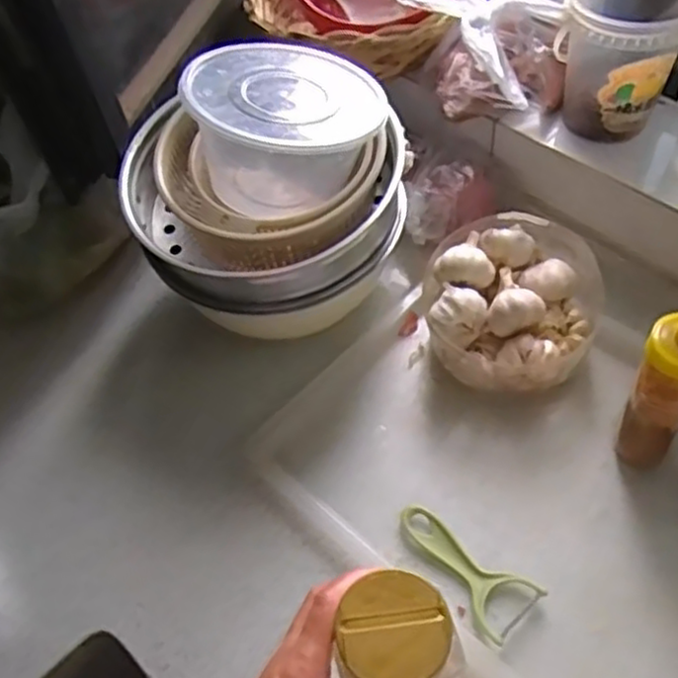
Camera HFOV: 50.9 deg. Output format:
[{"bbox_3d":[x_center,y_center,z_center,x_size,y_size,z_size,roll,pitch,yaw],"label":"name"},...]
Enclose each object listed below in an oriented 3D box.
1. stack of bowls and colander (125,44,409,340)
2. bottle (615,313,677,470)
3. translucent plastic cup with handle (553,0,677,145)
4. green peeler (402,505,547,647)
[{"bbox_3d":[-0.071,-0.131,0.686,0.240,0.252,0.222,-26,56,-13],"label":"stack of bowls and colander"},{"bbox_3d":[0.260,0.048,0.574,0.054,0.183,0.049,23,60,20],"label":"bottle"},{"bbox_3d":[0.274,-0.279,0.698,0.116,0.129,0.110,15,57,16],"label":"translucent plastic cup with handle"},{"bbox_3d":[0.098,0.192,0.589,0.126,0.011,0.055,31,63,25],"label":"green peeler"}]

